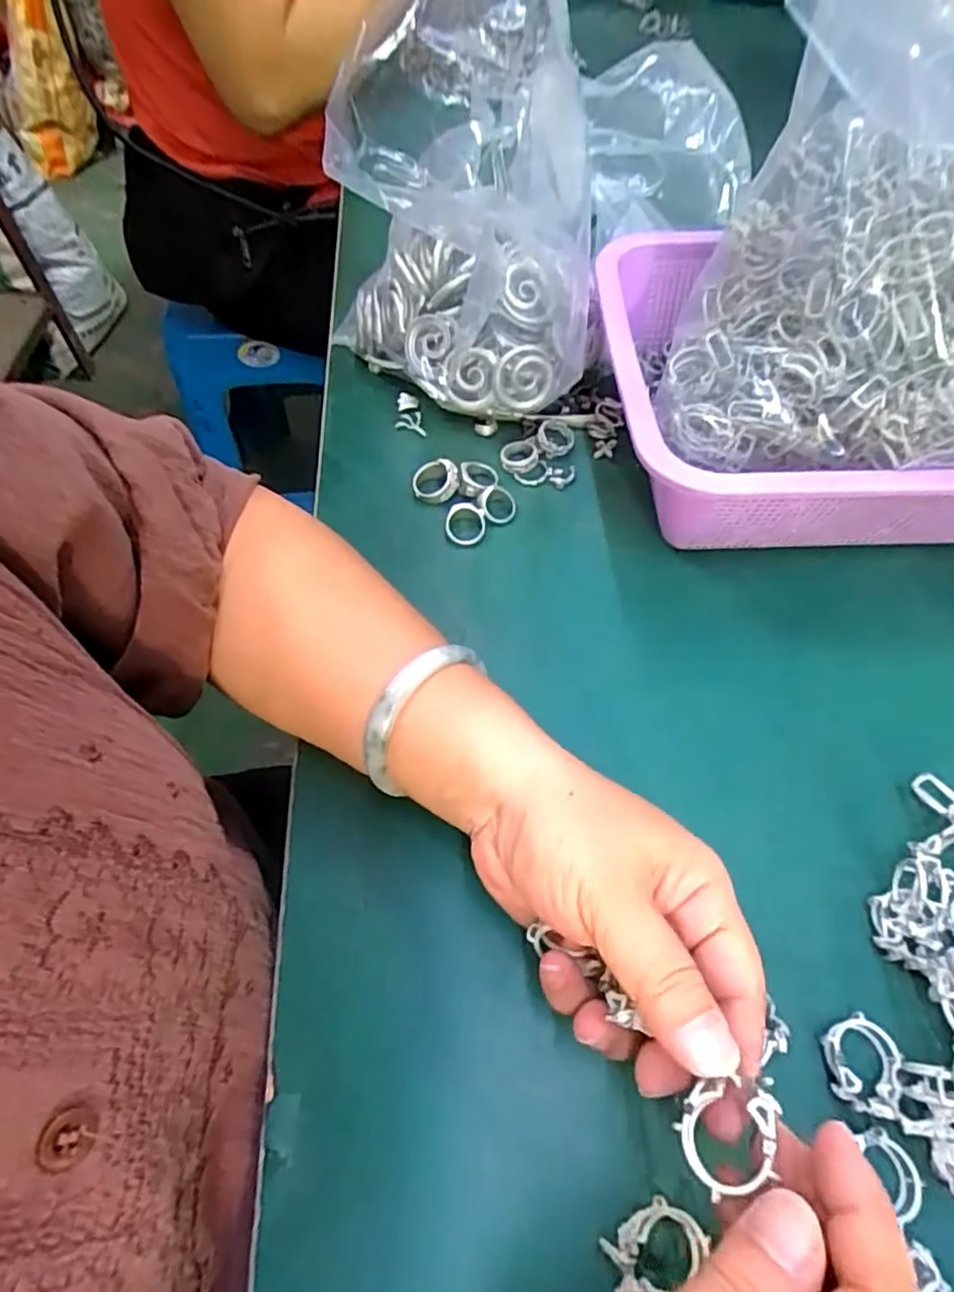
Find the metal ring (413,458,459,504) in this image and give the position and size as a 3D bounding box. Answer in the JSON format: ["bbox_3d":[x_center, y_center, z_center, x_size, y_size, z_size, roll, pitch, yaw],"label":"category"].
[{"bbox_3d":[-0.025,-0.100,0.403,0.028,0.006,0.026,-10,79,15],"label":"metal ring"}]

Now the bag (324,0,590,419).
[{"bbox_3d":[-0.011,-0.244,0.377,0.144,0.216,0.109,1,58,2],"label":"bag"}]

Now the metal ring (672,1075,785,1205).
[{"bbox_3d":[0.070,0.133,0.183,0.028,0.004,0.024,-26,47,7],"label":"metal ring"}]

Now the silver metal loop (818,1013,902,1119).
[{"bbox_3d":[0.141,0.153,0.246,0.025,0.012,0.030,20,61,13],"label":"silver metal loop"}]

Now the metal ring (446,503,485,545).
[{"bbox_3d":[-0.007,-0.071,0.386,0.024,0.009,0.026,-2,58,3],"label":"metal ring"}]

